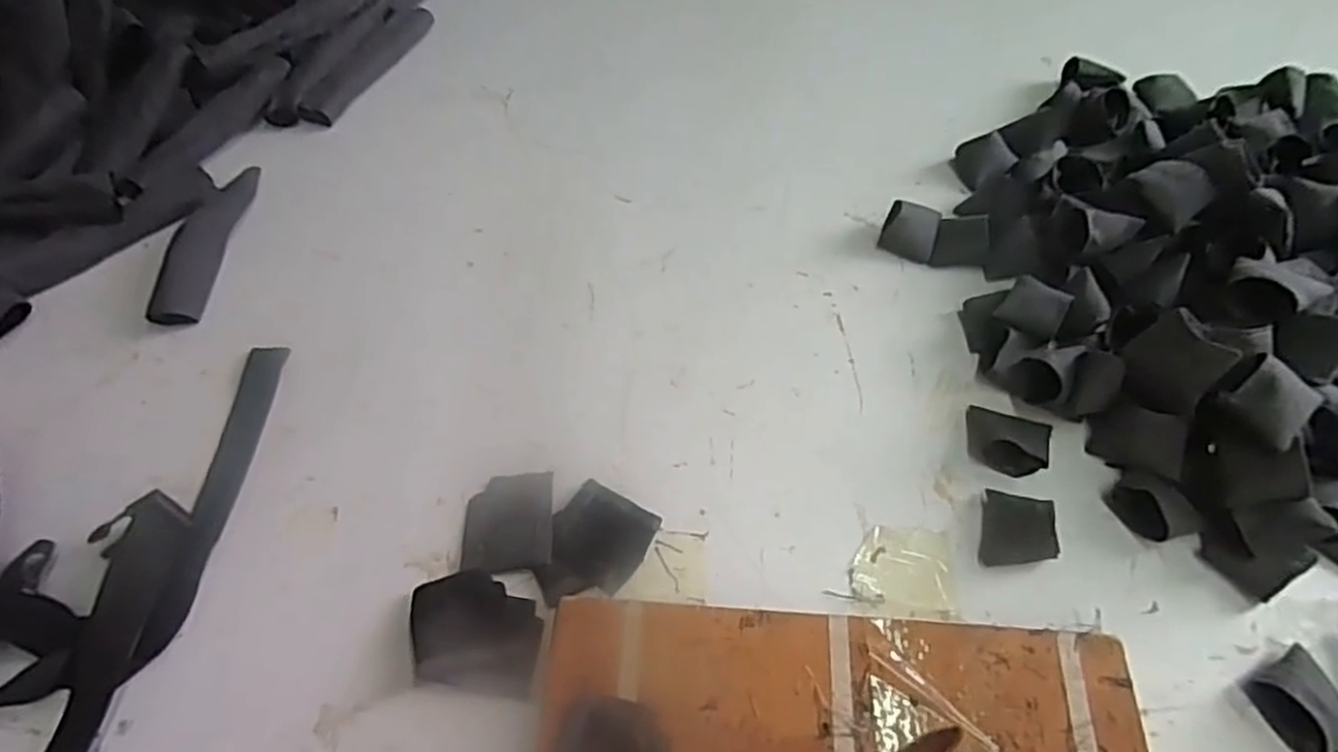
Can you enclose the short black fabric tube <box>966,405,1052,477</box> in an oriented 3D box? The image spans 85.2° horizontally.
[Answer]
[{"bbox_3d":[0.192,0.035,0.411,0.046,0.015,0.038,20,60,14],"label":"short black fabric tube"}]

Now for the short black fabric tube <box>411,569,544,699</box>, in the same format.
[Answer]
[{"bbox_3d":[-0.098,0.128,0.367,0.066,0.007,0.057,4,58,5],"label":"short black fabric tube"}]

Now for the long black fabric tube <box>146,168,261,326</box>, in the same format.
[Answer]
[{"bbox_3d":[-0.324,-0.099,0.510,0.031,0.016,0.142,-1,57,1],"label":"long black fabric tube"}]

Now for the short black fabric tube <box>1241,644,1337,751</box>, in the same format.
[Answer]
[{"bbox_3d":[0.296,0.151,0.332,0.035,0.021,0.043,-23,60,-12],"label":"short black fabric tube"}]

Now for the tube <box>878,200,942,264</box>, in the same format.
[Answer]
[{"bbox_3d":[0.166,-0.102,0.496,0.036,0.025,0.036,18,60,13],"label":"tube"}]

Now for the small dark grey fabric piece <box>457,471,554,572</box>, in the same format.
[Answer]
[{"bbox_3d":[-0.088,0.079,0.397,0.049,0.004,0.054,-2,57,0],"label":"small dark grey fabric piece"}]

